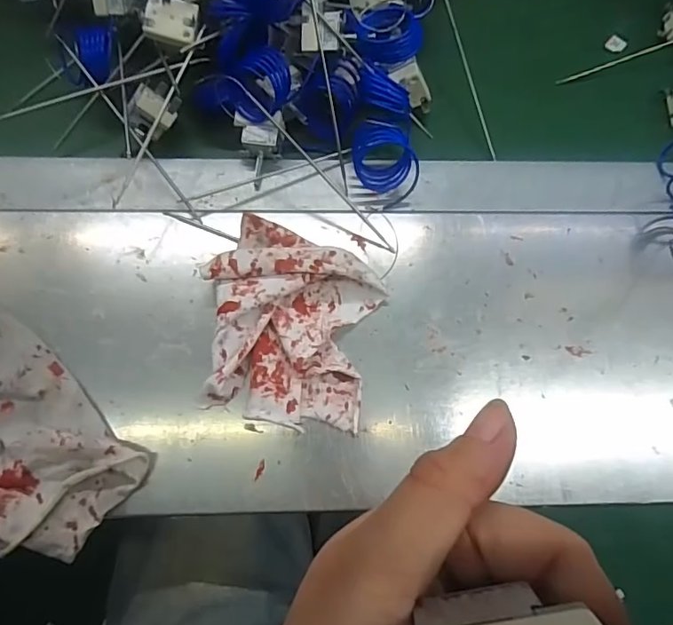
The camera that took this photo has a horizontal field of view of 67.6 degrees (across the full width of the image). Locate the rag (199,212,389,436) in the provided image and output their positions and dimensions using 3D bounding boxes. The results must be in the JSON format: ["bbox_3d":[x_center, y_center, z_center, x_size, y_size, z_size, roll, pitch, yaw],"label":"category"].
[{"bbox_3d":[-0.034,0.009,0.350,0.120,0.031,0.128,16,72,2],"label":"rag"}]

